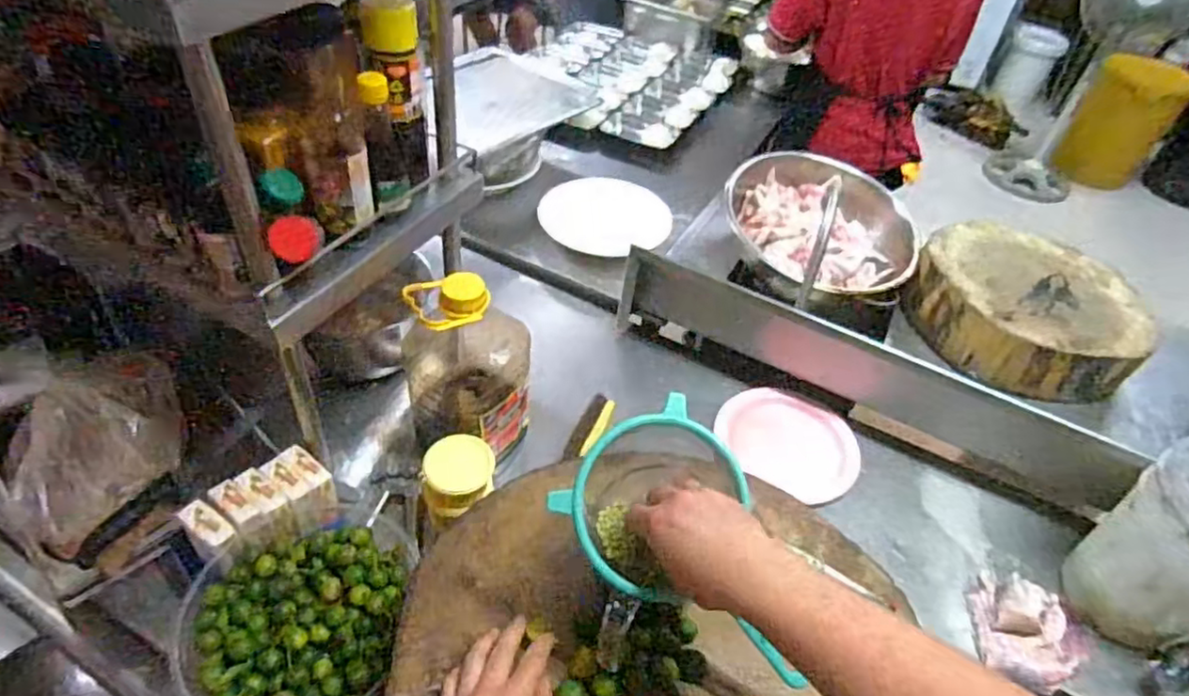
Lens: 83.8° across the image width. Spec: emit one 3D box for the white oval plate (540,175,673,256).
[{"bbox_3d":[0.020,-0.255,1.270,0.244,0.015,0.169,1,64,2],"label":"white oval plate"}]

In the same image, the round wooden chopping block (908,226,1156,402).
[{"bbox_3d":[0.763,-0.064,1.181,0.353,0.119,0.369,-19,51,-25],"label":"round wooden chopping block"}]

